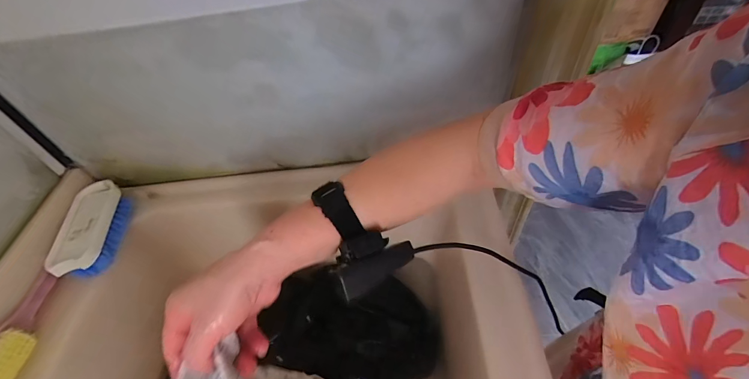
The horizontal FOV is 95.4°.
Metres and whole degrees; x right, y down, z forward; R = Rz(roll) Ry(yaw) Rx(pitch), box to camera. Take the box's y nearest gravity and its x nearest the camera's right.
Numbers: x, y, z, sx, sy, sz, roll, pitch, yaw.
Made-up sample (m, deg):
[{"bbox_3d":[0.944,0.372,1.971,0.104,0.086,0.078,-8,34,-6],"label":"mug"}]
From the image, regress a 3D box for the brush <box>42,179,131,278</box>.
[{"bbox_3d":[-0.394,0.055,0.476,0.067,0.035,0.146,-14,50,-5],"label":"brush"}]

